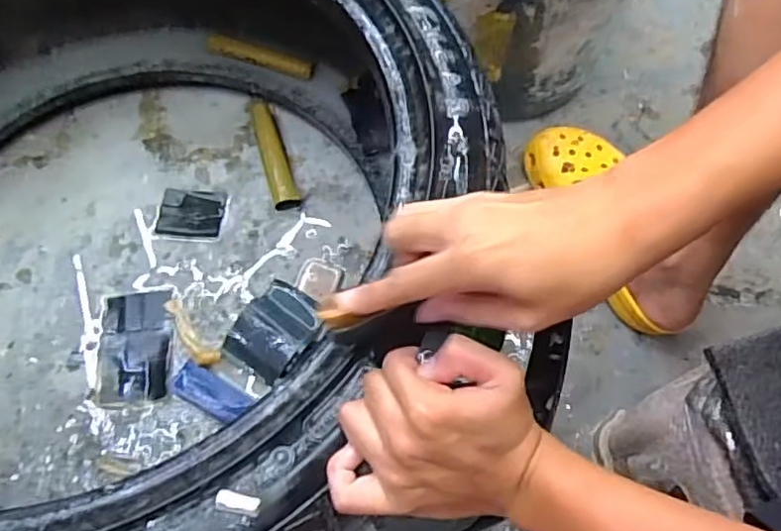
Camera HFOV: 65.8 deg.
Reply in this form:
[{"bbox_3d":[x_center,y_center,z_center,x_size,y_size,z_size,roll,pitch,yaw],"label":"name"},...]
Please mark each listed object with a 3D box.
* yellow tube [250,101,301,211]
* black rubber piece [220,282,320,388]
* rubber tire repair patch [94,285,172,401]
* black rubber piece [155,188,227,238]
[{"bbox_3d":[-0.141,-0.138,0.719,0.030,0.033,0.158,-16,66,-9],"label":"yellow tube"},{"bbox_3d":[-0.118,0.065,0.622,0.071,0.025,0.093,33,68,13],"label":"black rubber piece"},{"bbox_3d":[-0.265,0.082,0.626,0.072,0.005,0.118,-4,65,-4],"label":"rubber tire repair patch"},{"bbox_3d":[-0.228,-0.061,0.692,0.072,0.004,0.059,3,65,0],"label":"black rubber piece"}]

